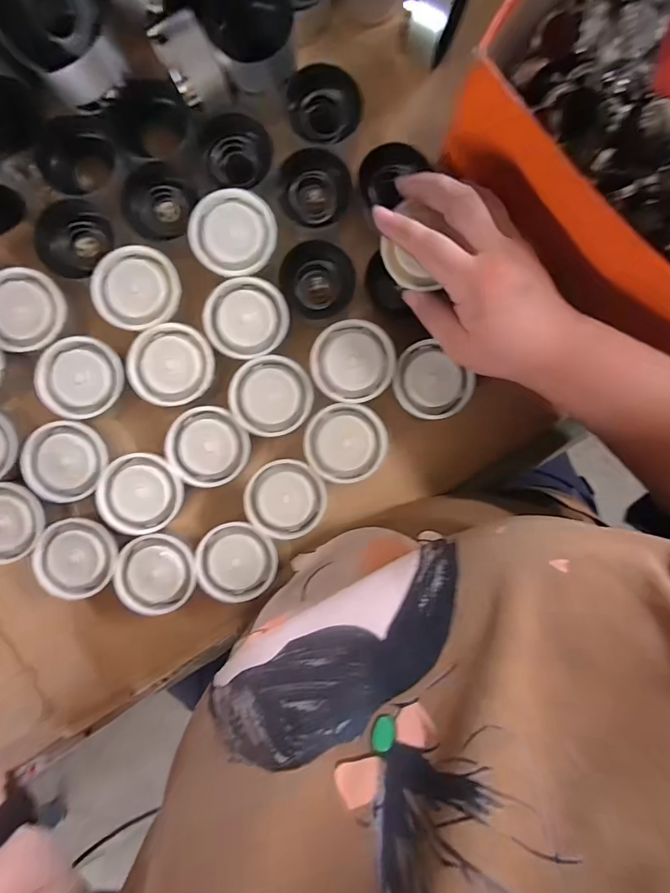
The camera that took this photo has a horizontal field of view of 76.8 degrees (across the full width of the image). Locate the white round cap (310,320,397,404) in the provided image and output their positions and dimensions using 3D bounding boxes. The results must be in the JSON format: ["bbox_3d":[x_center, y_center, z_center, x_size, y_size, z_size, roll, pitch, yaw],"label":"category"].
[{"bbox_3d":[0.014,-0.067,0.332,0.064,0.005,0.062,0,96,-2],"label":"white round cap"}]

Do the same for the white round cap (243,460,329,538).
[{"bbox_3d":[-0.039,0.042,0.353,0.061,0.034,0.061,34,93,-1],"label":"white round cap"}]

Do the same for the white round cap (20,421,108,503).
[{"bbox_3d":[-0.210,0.012,0.330,0.060,0.009,0.060,-7,93,1],"label":"white round cap"}]

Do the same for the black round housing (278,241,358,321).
[{"bbox_3d":[-0.014,-0.139,0.354,0.059,0.014,0.057,0,93,0],"label":"black round housing"}]

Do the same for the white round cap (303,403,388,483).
[{"bbox_3d":[0.009,-0.002,0.334,0.064,0.011,0.060,0,93,0],"label":"white round cap"}]

